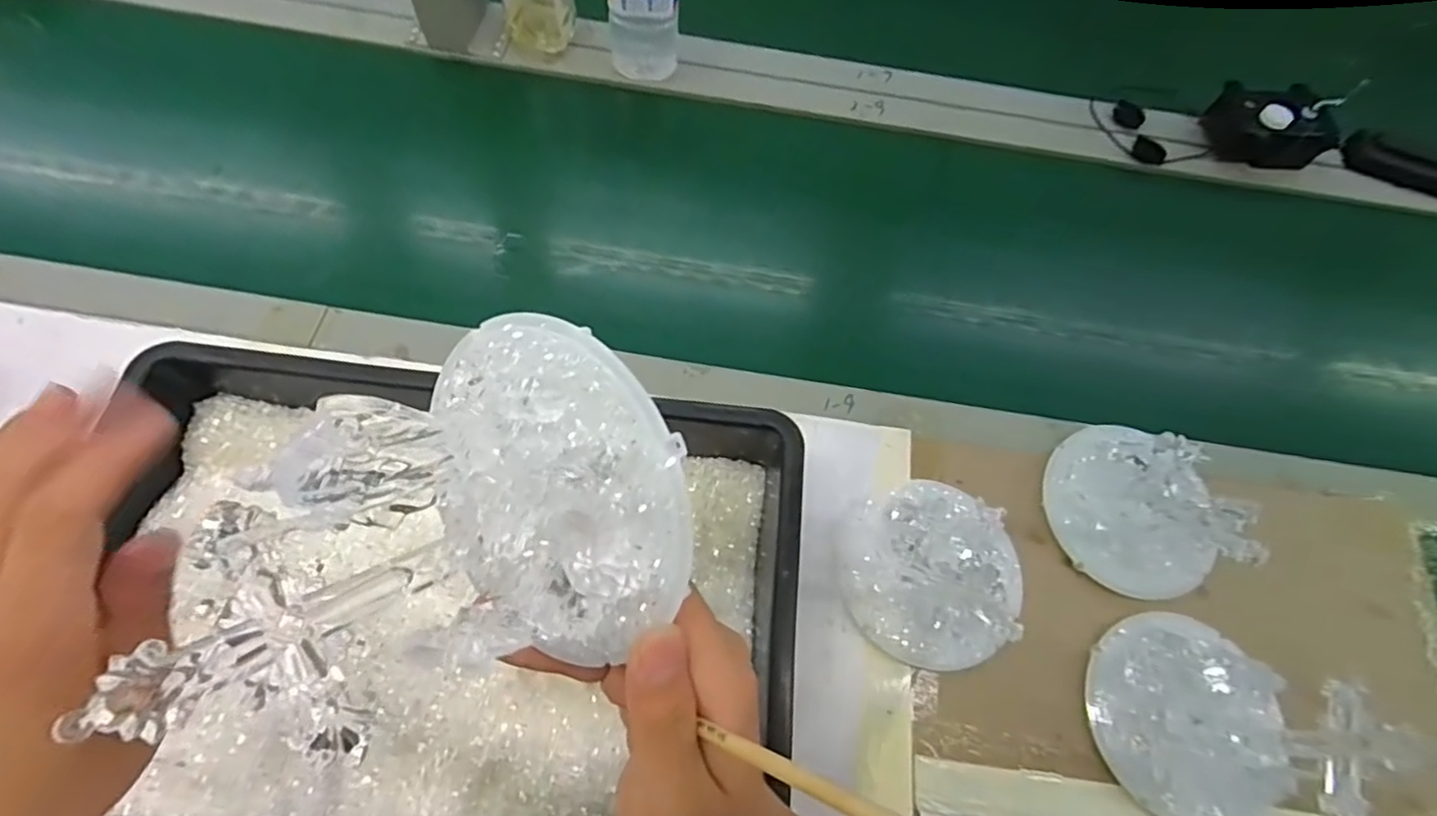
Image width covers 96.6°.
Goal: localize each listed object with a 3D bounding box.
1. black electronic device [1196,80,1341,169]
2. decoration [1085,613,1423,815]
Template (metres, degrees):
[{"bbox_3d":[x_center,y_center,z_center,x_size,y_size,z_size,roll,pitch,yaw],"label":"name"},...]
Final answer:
[{"bbox_3d":[0.558,-0.287,0.646,0.108,0.045,0.073,5,67,-1],"label":"black electronic device"},{"bbox_3d":[0.311,0.186,0.381,0.115,0.118,0.127,-4,66,-6],"label":"decoration"}]

